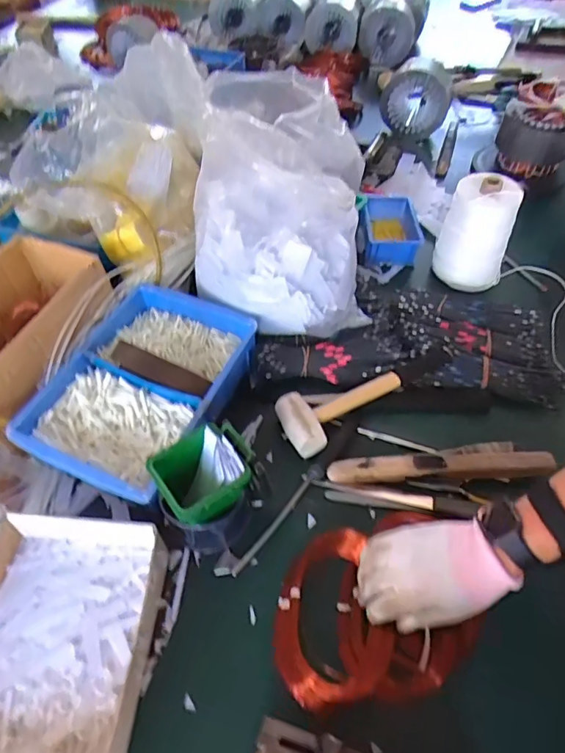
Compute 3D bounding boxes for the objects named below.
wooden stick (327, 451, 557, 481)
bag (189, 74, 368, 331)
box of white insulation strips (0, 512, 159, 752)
[{"bbox_3d":[0.200,0.114,0.645,0.277,0.029,0.033,-1,52,0],"label":"wooden stick"},{"bbox_3d":[-0.002,-0.269,0.763,0.240,0.236,0.383,0,52,0],"label":"bag"},{"bbox_3d":[-0.232,0.267,0.498,0.186,0.071,0.253,4,52,4],"label":"box of white insulation strips"}]

